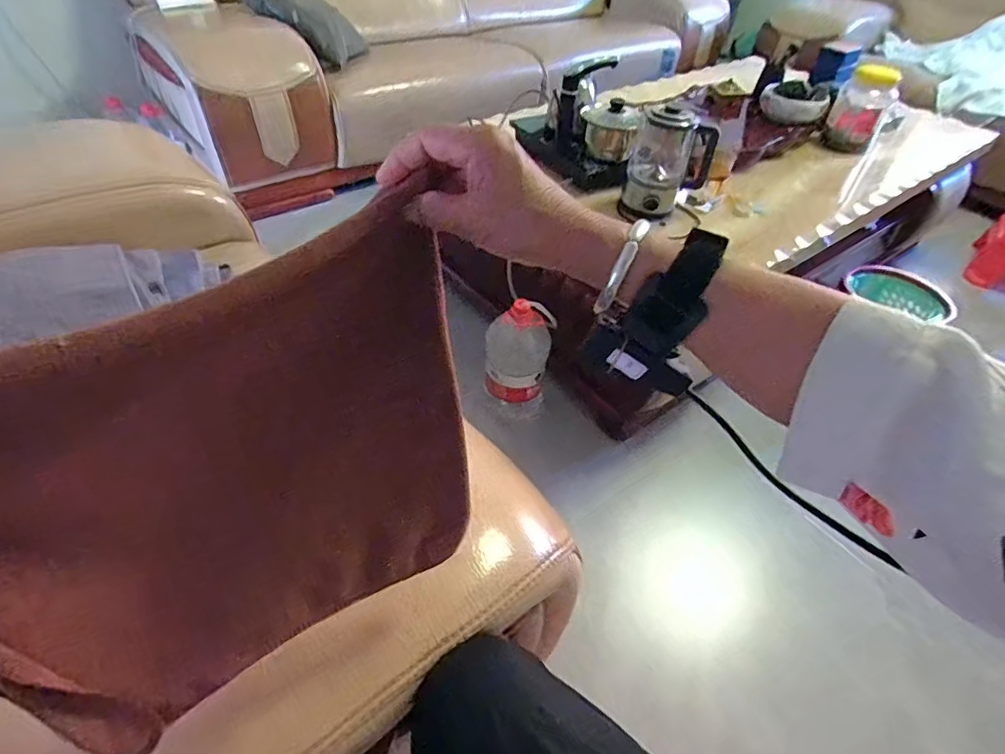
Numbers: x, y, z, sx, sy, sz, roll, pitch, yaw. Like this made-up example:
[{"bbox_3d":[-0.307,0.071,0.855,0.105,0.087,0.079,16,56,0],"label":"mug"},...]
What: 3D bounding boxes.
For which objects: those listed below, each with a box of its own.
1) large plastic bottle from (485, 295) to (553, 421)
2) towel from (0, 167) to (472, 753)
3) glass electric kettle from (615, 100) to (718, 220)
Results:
[{"bbox_3d":[0.037,-0.043,1.374,0.154,0.313,0.128,2,45,-2],"label":"large plastic bottle"},{"bbox_3d":[-0.171,0.066,0.350,0.329,0.270,0.065,-31,31,-29],"label":"towel"},{"bbox_3d":[0.409,-0.522,1.323,0.188,0.267,0.130,23,48,17],"label":"glass electric kettle"}]

